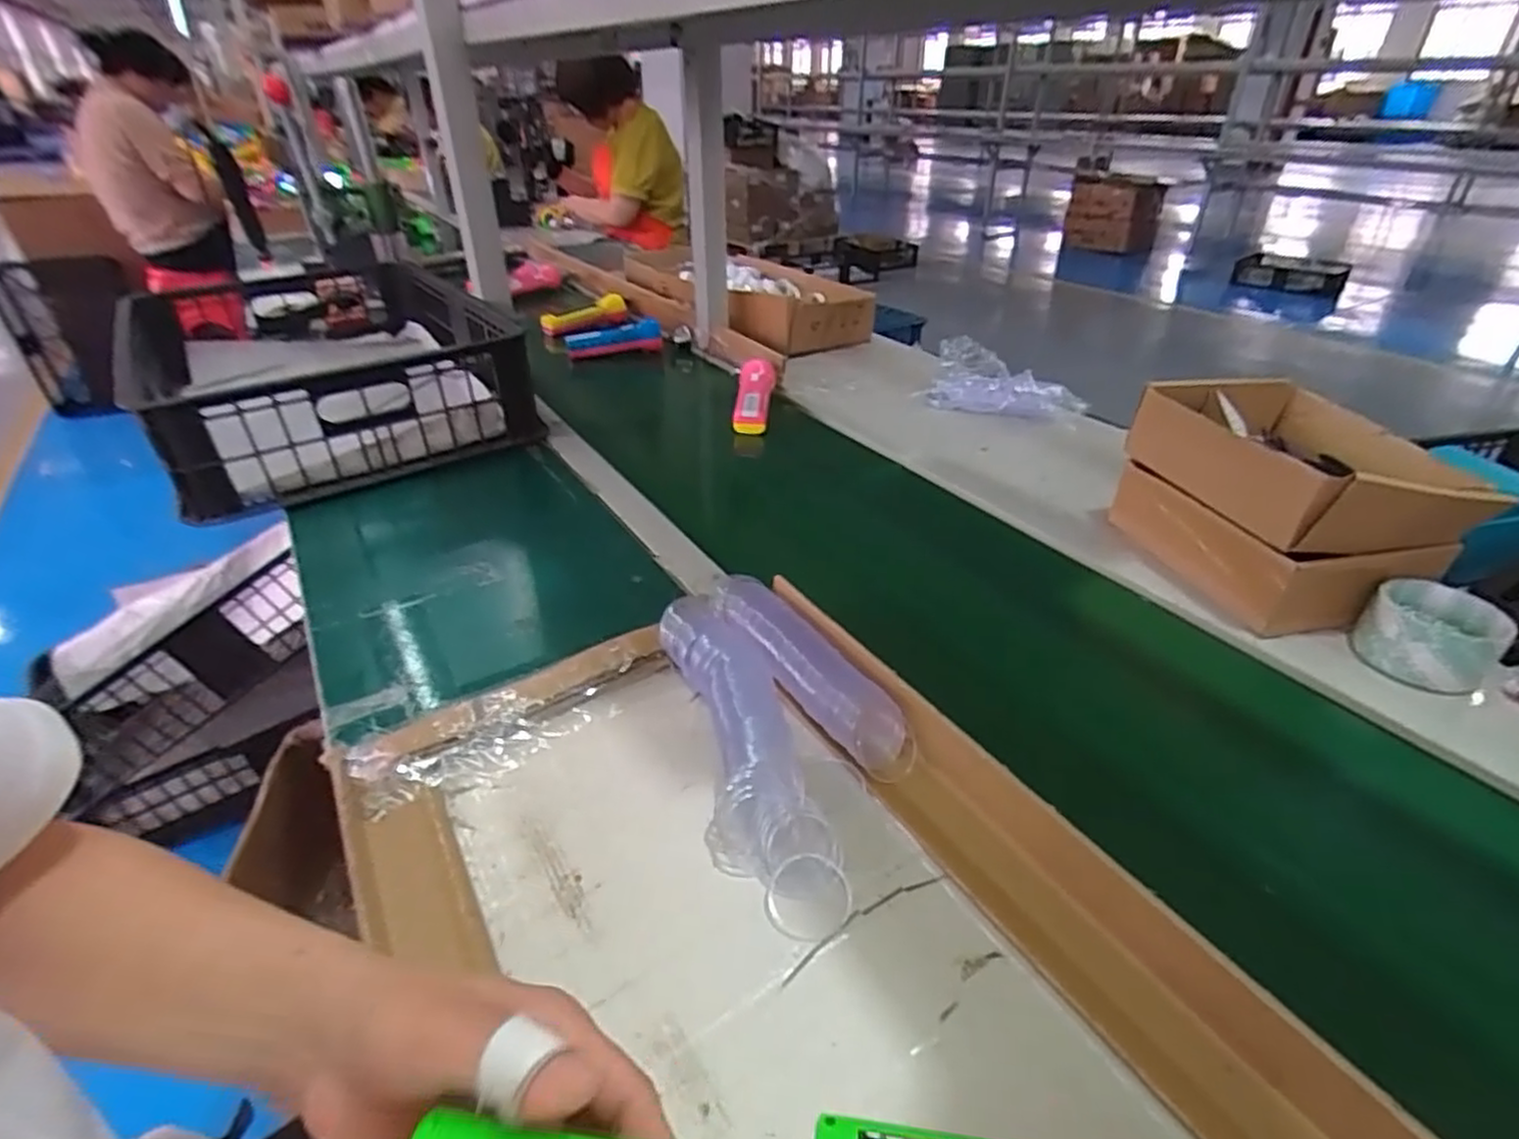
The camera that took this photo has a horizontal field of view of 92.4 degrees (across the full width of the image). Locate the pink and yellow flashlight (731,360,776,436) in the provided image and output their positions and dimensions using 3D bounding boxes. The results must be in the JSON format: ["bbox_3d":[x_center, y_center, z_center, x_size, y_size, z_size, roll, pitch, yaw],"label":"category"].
[{"bbox_3d":[-0.010,-0.245,1.013,0.053,0.045,0.160,3,34,6],"label":"pink and yellow flashlight"}]

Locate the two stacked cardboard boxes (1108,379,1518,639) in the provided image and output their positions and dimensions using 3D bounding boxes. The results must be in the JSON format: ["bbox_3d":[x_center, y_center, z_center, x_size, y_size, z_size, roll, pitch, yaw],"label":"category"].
[{"bbox_3d":[0.490,-0.072,0.668,0.224,0.133,0.227,-8,34,-10],"label":"two stacked cardboard boxes"}]

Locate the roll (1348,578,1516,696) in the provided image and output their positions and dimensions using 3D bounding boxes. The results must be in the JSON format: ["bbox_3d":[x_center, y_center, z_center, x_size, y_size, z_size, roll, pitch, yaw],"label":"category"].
[{"bbox_3d":[0.526,0.051,0.573,0.078,0.052,0.082,-1,34,1],"label":"roll"}]

